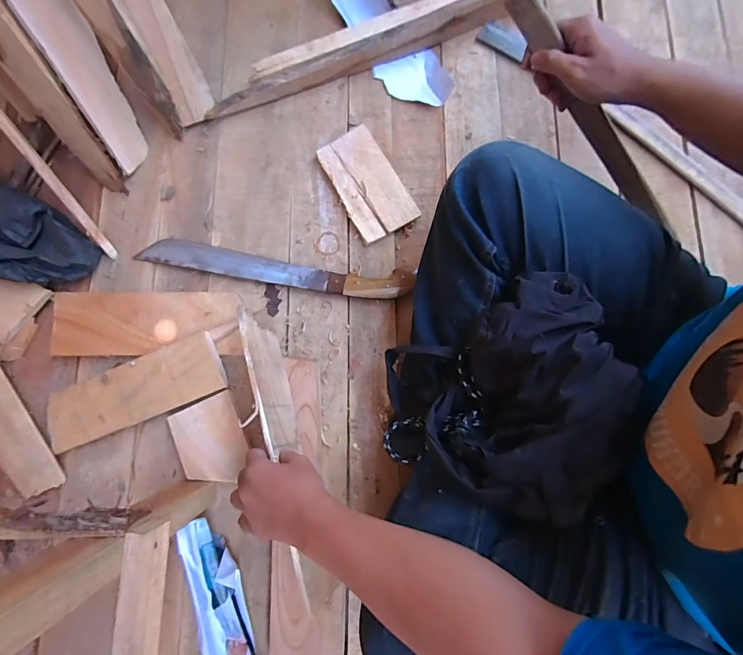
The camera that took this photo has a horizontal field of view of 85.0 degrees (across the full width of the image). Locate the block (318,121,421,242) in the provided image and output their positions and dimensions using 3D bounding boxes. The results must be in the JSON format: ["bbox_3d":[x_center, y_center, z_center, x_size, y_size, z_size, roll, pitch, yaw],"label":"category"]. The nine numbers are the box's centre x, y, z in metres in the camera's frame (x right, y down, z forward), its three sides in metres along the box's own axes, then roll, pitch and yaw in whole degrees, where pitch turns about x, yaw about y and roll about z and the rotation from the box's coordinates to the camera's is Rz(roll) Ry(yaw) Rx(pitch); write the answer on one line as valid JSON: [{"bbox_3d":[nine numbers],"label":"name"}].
[{"bbox_3d":[-0.008,-0.228,0.645,0.097,0.016,0.176,-29,81,-5],"label":"block"}]

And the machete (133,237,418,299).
[{"bbox_3d":[-0.146,-0.091,0.615,0.418,0.026,0.054,8,79,2],"label":"machete"}]

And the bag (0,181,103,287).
[{"bbox_3d":[-0.540,-0.131,0.584,0.259,0.100,0.148,28,80,5],"label":"bag"}]

